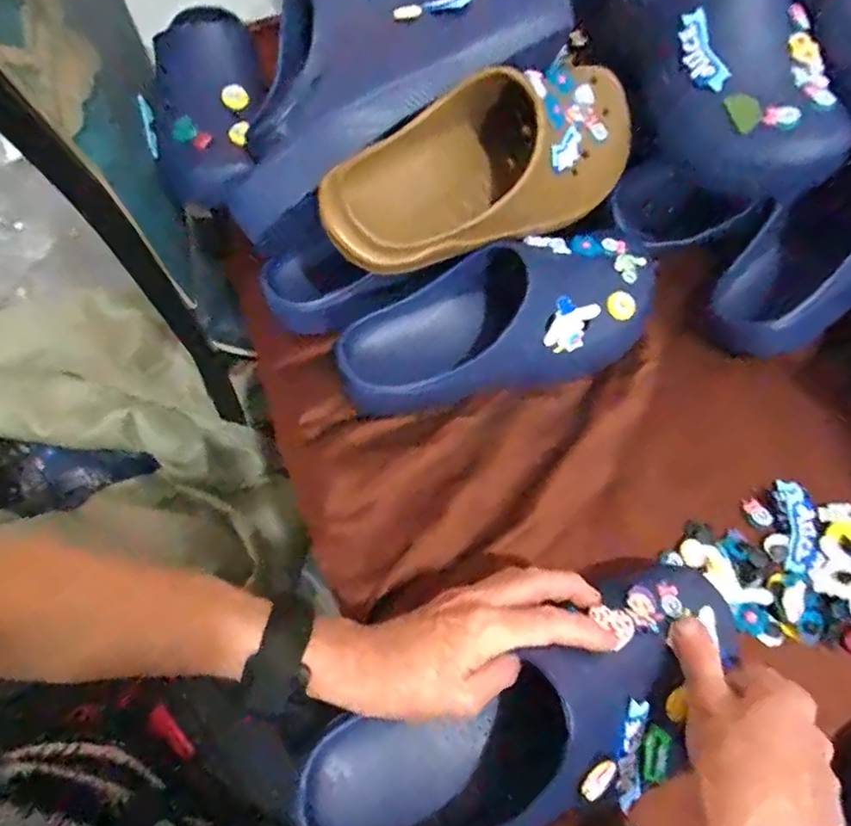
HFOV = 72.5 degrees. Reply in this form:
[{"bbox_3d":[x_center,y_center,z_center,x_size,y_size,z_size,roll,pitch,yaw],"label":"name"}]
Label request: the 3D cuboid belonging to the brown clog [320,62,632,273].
[{"bbox_3d":[0.056,-0.191,0.449,0.286,0.098,0.115,-26,98,-17],"label":"brown clog"}]

